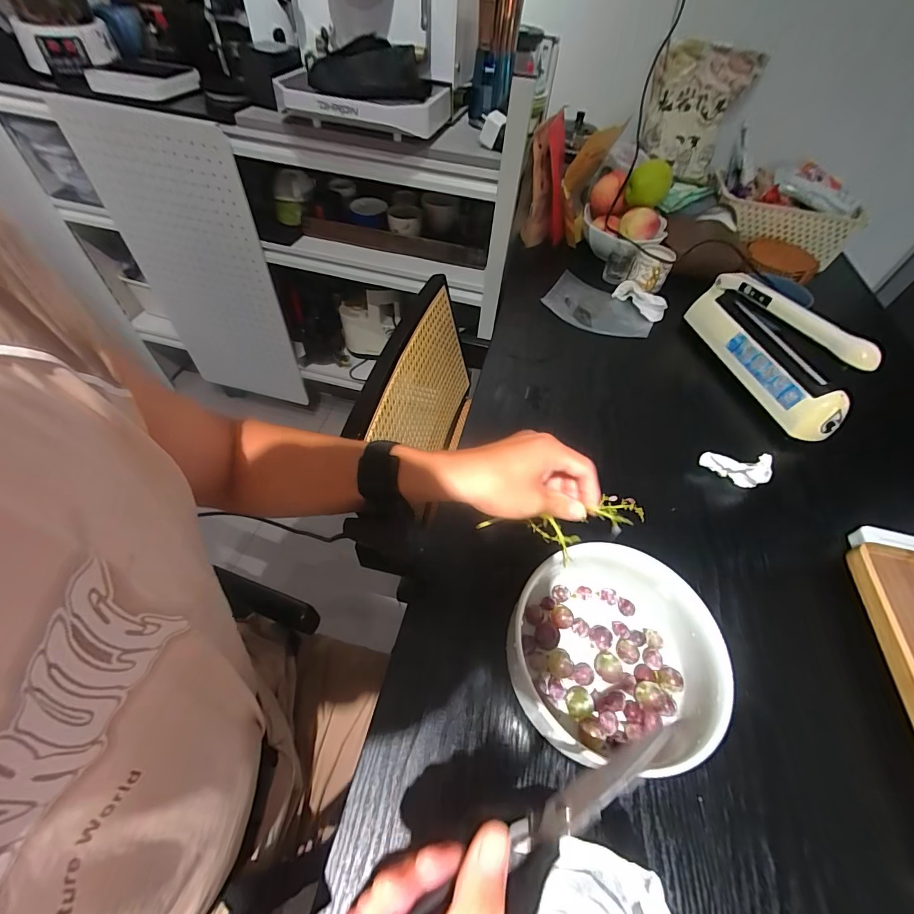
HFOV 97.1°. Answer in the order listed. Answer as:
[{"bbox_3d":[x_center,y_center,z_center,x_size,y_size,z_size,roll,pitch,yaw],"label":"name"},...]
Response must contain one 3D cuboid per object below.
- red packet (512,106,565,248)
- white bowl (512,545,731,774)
[{"bbox_3d":[0.185,-0.553,0.835,0.099,0.209,0.053,-11,55,-13],"label":"red packet"},{"bbox_3d":[0.140,0.173,0.366,0.188,0.077,0.163,14,53,5],"label":"white bowl"}]

